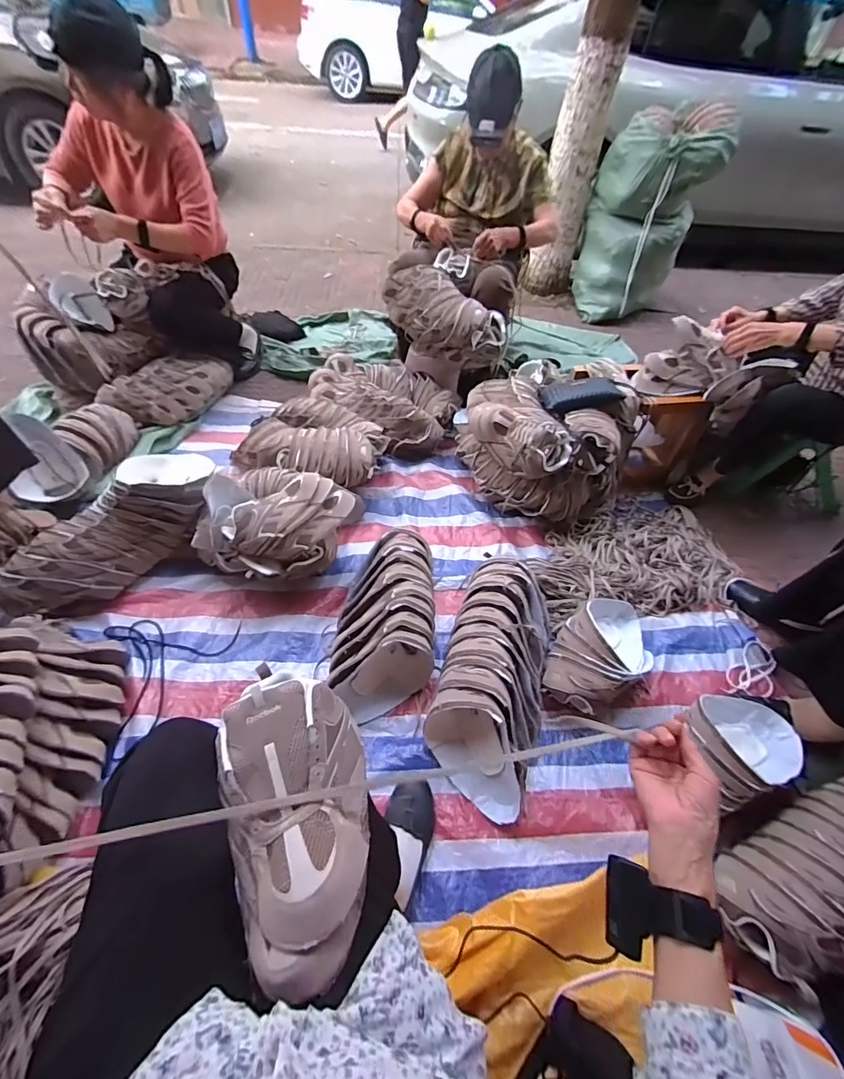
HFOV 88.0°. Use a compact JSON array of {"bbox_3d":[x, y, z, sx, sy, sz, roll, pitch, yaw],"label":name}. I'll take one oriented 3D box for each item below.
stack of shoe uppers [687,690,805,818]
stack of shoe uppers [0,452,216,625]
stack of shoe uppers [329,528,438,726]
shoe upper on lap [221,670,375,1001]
[{"bbox_3d":[0.668,0.411,0.910,0.295,0.121,0.177,-15,53,-17],"label":"stack of shoe uppers"},{"bbox_3d":[-0.760,-0.004,1.081,0.201,0.182,0.563,35,70,23],"label":"stack of shoe uppers"},{"bbox_3d":[-0.073,0.168,1.027,0.212,0.158,0.435,8,50,0],"label":"stack of shoe uppers"},{"bbox_3d":[-0.123,0.272,0.440,0.135,0.073,0.258,-11,53,-15],"label":"shoe upper on lap"}]

